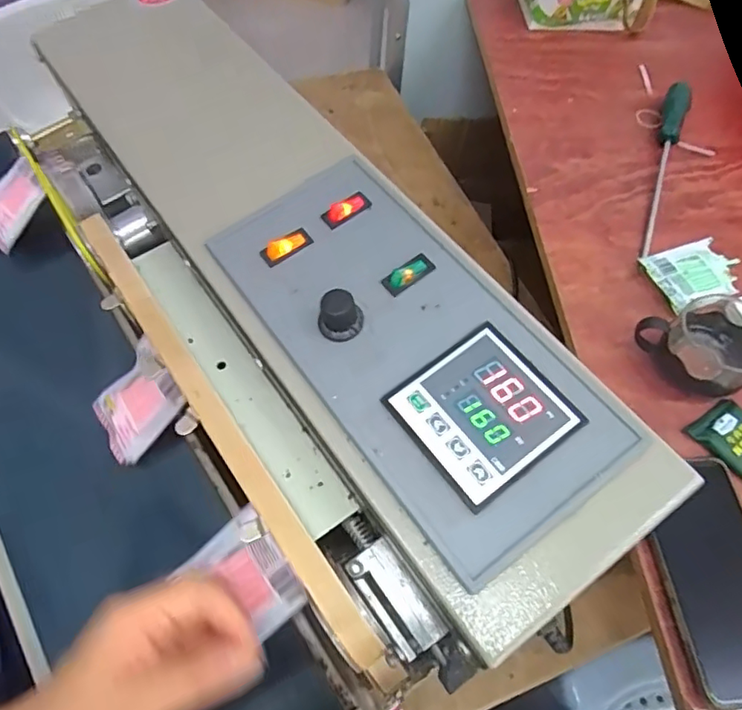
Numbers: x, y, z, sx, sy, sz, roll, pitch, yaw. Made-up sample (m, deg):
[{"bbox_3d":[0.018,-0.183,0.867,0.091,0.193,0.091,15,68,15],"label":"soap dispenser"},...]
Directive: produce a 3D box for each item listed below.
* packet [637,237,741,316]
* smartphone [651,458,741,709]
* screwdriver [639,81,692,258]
[{"bbox_3d":[0.314,-0.079,0.542,0.090,0.005,0.065,-18,61,-13],"label":"packet"},{"bbox_3d":[0.247,0.156,0.400,0.080,0.015,0.158,-3,58,-5],"label":"smartphone"},{"bbox_3d":[0.315,-0.213,0.608,0.030,0.030,0.271,23,60,11],"label":"screwdriver"}]

